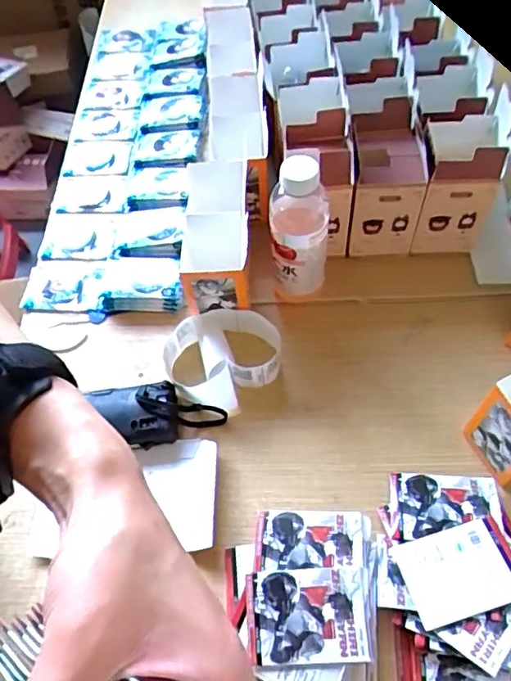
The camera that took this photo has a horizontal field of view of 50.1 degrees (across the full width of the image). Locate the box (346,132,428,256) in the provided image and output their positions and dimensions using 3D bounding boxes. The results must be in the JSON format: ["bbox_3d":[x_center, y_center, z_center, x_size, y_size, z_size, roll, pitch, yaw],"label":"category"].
[{"bbox_3d":[0.166,-0.187,0.702,0.080,0.137,0.094,7,59,6],"label":"box"}]

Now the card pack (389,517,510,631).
[{"bbox_3d":[0.191,0.213,0.509,0.105,0.009,0.073,-14,59,-7],"label":"card pack"}]

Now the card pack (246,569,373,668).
[{"bbox_3d":[0.045,0.244,0.483,0.105,0.007,0.074,-7,64,10],"label":"card pack"}]

